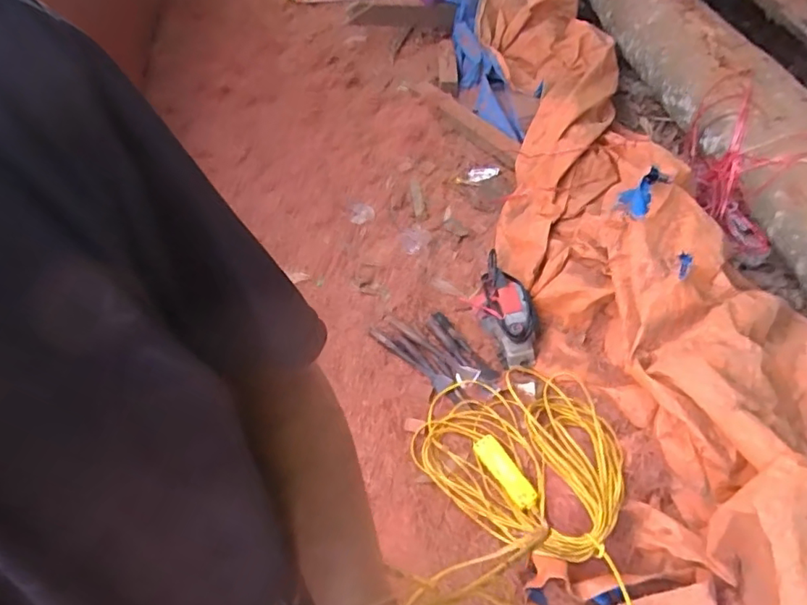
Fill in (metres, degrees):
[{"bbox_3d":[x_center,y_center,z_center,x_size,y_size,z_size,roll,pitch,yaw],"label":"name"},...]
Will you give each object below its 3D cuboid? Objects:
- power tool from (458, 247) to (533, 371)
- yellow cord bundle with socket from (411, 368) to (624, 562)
[{"bbox_3d":[0.293,-0.006,1.684,0.165,0.110,0.445,-9,49,-6],"label":"power tool"},{"bbox_3d":[0.299,0.345,1.390,0.490,0.058,0.478,19,53,20],"label":"yellow cord bundle with socket"}]

